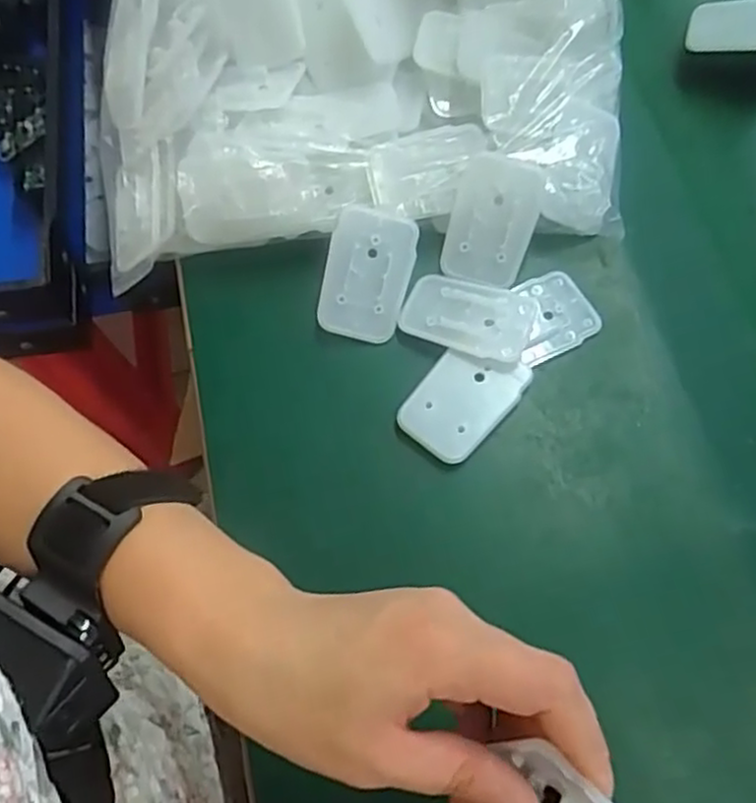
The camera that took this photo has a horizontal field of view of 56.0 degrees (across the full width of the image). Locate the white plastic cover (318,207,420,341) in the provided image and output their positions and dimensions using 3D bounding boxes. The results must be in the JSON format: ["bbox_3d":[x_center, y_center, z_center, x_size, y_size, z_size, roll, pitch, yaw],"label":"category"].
[{"bbox_3d":[-0.006,-0.068,0.382,0.046,0.005,0.068,11,92,-5],"label":"white plastic cover"}]

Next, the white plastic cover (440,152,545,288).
[{"bbox_3d":[0.062,-0.100,0.392,0.044,0.005,0.068,16,98,7],"label":"white plastic cover"}]

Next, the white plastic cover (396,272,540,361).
[{"bbox_3d":[0.048,-0.045,0.380,0.068,0.008,0.043,14,69,6],"label":"white plastic cover"}]

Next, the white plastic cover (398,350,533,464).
[{"bbox_3d":[0.043,-0.002,0.364,0.043,0.007,0.064,39,73,15],"label":"white plastic cover"}]

